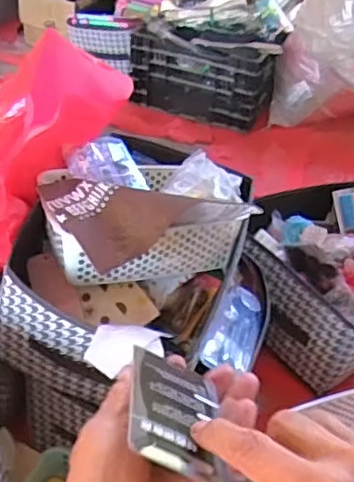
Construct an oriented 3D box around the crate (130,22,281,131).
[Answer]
[{"bbox_3d":[0.070,-0.495,1.854,0.406,0.234,0.202,17,41,14],"label":"crate"}]

